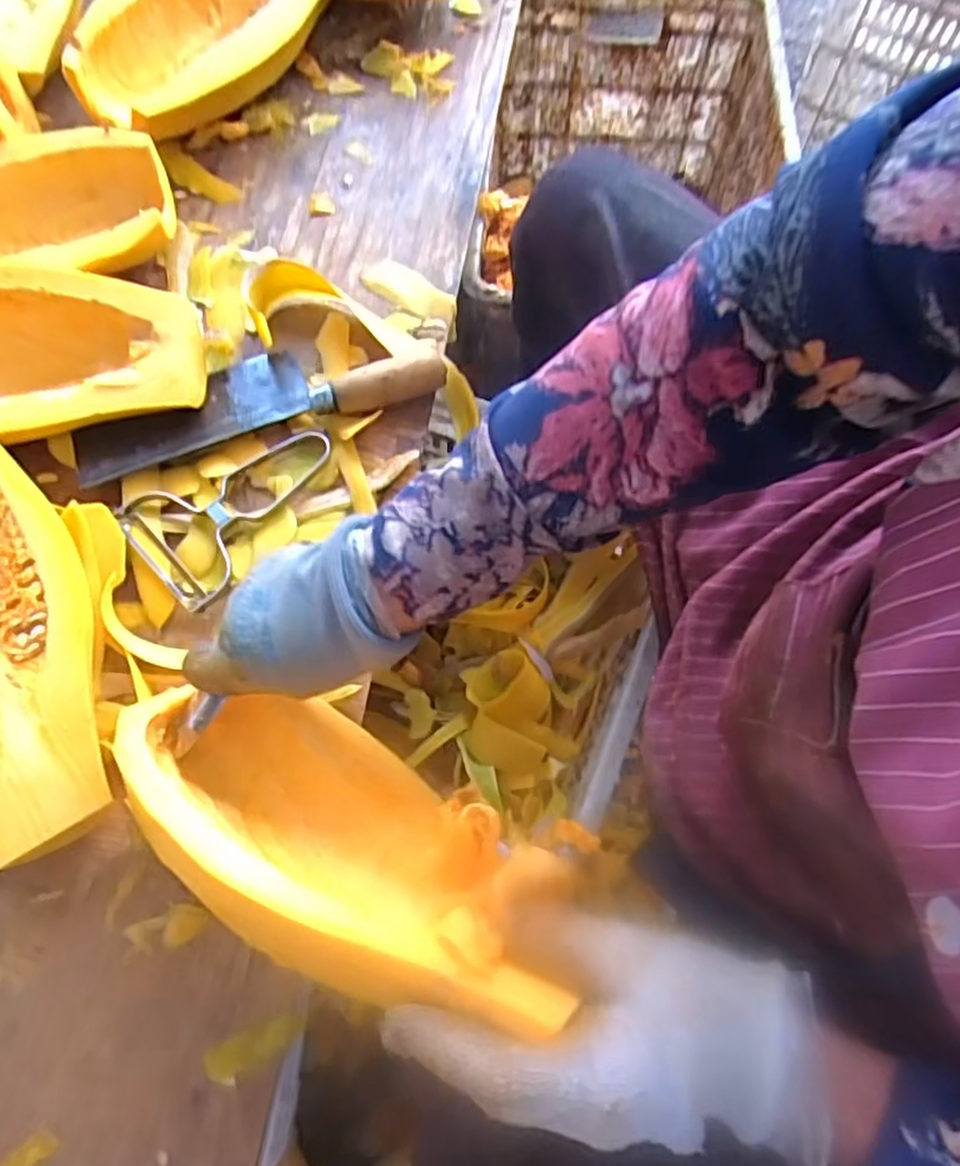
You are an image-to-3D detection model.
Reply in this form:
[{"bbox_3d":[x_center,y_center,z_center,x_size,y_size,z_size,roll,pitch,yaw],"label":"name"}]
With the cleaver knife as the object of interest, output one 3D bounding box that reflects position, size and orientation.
[{"bbox_3d":[-0.165,-0.142,0.510,0.264,0.024,0.083,-20,70,-6],"label":"cleaver knife"}]

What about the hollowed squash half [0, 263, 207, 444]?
[{"bbox_3d":[-0.324,-0.148,0.484,0.248,0.080,0.118,-6,69,-1],"label":"hollowed squash half"}]

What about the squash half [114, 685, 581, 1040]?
[{"bbox_3d":[-0.076,0.124,0.341,0.253,0.091,0.099,23,70,33],"label":"squash half"}]

